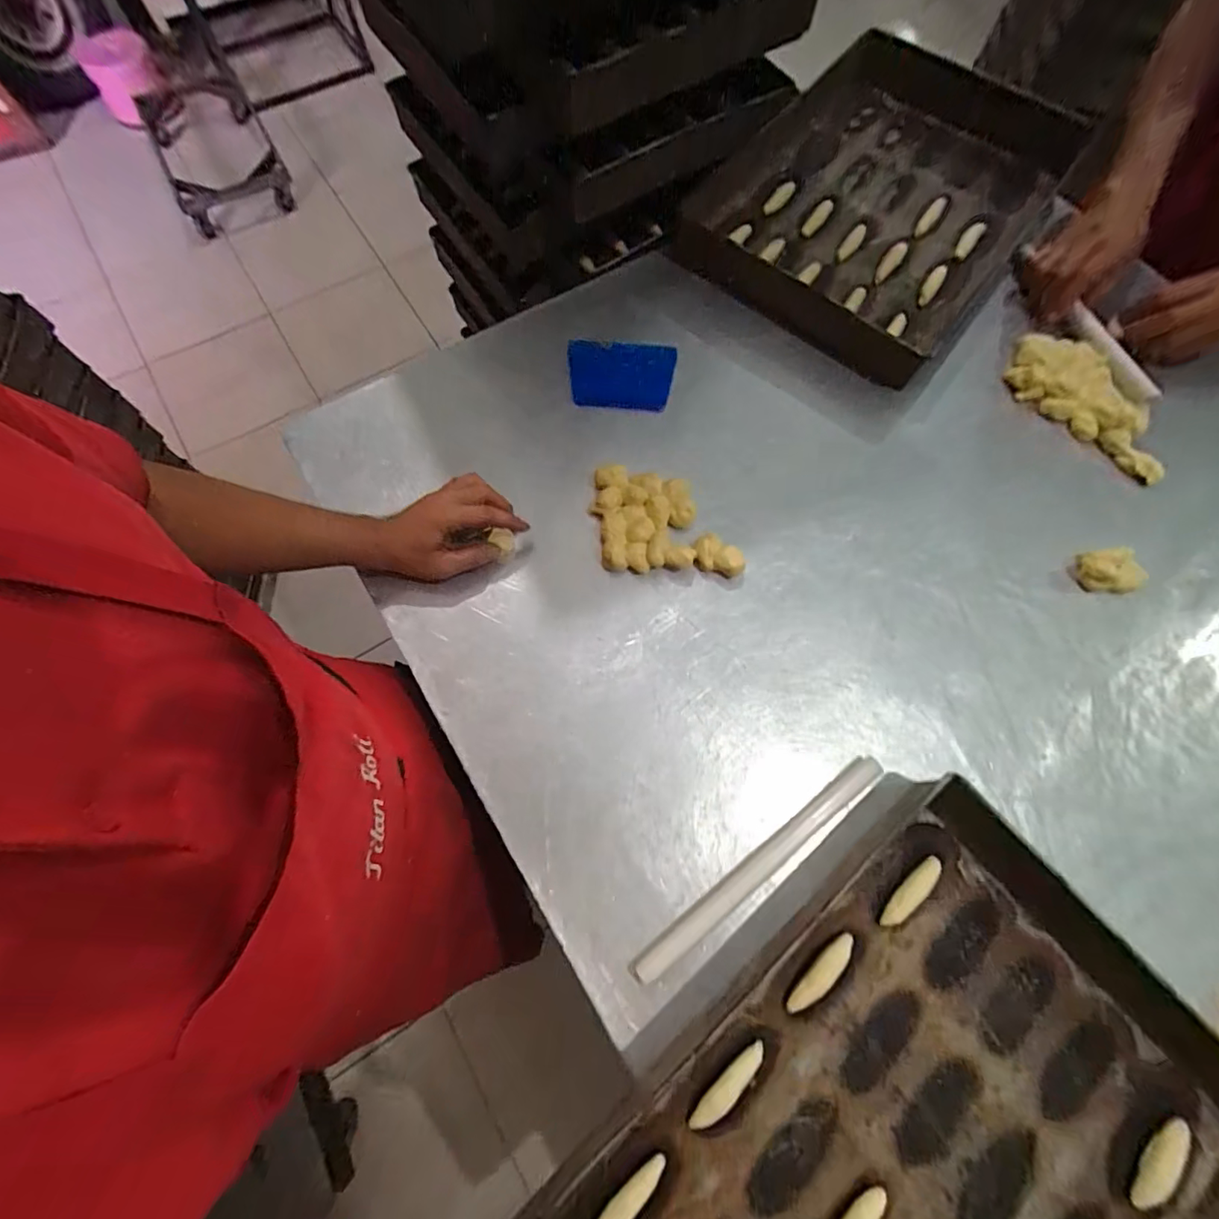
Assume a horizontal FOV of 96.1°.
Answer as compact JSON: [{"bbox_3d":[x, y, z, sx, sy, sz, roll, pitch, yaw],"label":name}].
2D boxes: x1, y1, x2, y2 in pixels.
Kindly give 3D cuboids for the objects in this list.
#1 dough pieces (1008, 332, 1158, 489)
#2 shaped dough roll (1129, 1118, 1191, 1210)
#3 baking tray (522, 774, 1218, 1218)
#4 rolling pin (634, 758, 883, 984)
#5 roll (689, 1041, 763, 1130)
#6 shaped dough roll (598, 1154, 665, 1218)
[{"bbox_3d":[0.577,-0.250,0.655,0.205,0.026,0.107,42,76,14],"label":"dough pieces"},{"bbox_3d":[0.431,0.434,0.428,0.018,0.011,0.073,43,76,15],"label":"shaped dough roll"},{"bbox_3d":[0.227,0.431,0.398,0.519,0.065,0.372,-39,74,-12],"label":"baking tray"},{"bbox_3d":[0.141,0.230,0.498,0.288,0.019,0.021,-35,73,-11],"label":"rolling pin"},{"bbox_3d":[0.095,0.382,0.439,0.078,0.014,0.017,-38,74,-12],"label":"roll"},{"bbox_3d":[0.011,0.447,0.413,0.079,0.011,0.015,-40,74,-12],"label":"shaped dough roll"}]

